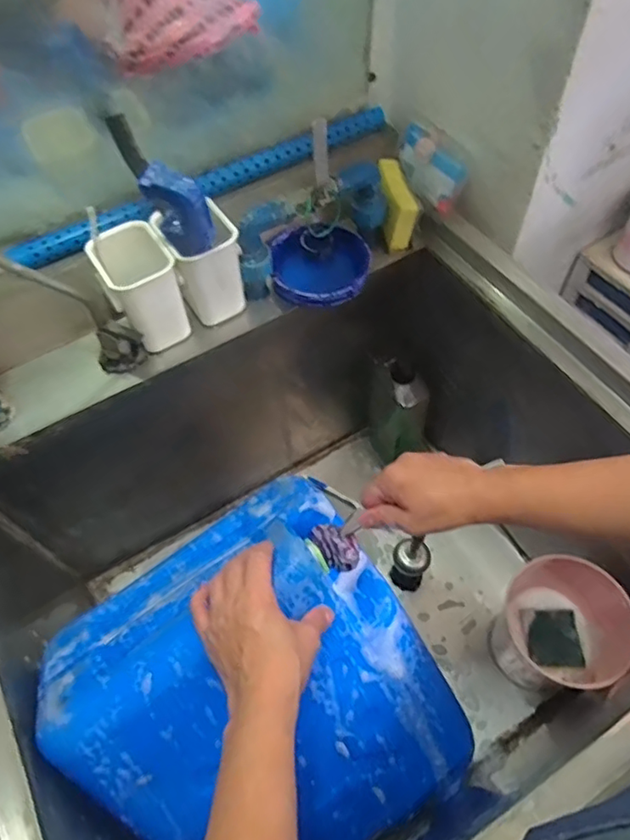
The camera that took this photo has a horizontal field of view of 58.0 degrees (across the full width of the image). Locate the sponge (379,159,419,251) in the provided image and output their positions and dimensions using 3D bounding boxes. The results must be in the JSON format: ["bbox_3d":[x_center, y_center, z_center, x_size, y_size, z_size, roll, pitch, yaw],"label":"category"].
[{"bbox_3d":[0.100,-0.270,0.693,0.033,0.050,0.111,-8,84,-2],"label":"sponge"}]

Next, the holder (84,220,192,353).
[{"bbox_3d":[-0.187,-0.141,0.616,0.073,0.104,0.085,-28,61,-14],"label":"holder"}]

